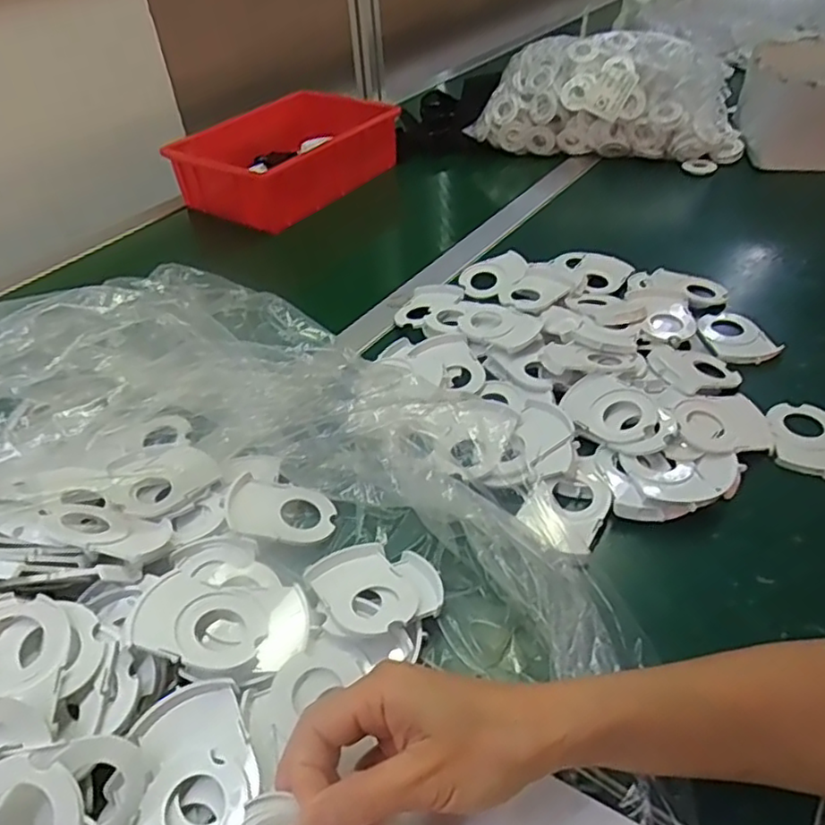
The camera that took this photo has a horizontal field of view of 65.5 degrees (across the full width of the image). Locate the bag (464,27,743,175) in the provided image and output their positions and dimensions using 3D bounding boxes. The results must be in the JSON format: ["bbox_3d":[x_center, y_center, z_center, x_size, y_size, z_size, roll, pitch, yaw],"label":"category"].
[{"bbox_3d":[0.280,-0.448,0.914,0.361,0.135,0.130,19,45,25],"label":"bag"}]

